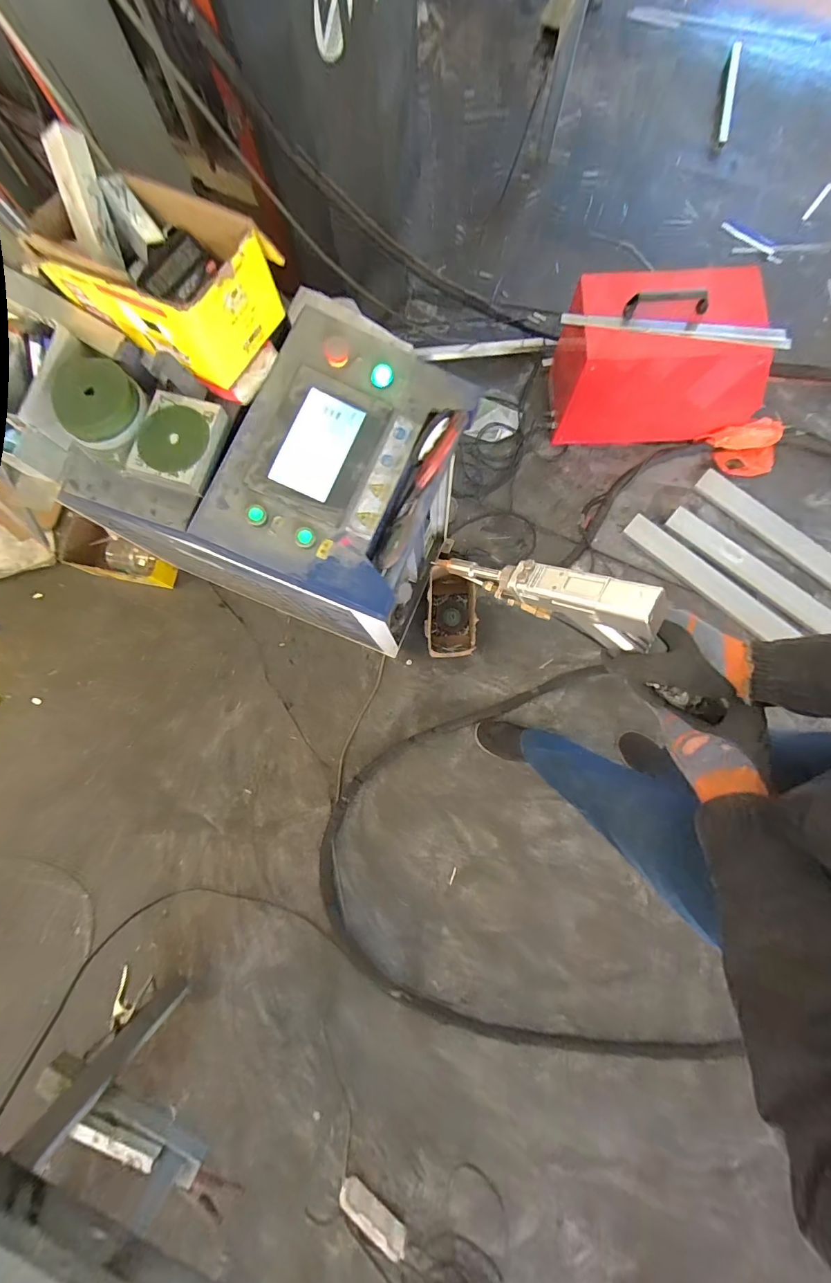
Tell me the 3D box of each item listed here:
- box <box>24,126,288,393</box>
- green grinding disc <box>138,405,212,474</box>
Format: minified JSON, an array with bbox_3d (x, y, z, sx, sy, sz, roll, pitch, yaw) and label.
[{"bbox_3d":[-0.352,-0.521,0.594,0.305,0.136,0.187,29,83,6],"label":"box"},{"bbox_3d":[-0.340,-0.285,0.606,0.095,0.012,0.096,0,81,2],"label":"green grinding disc"}]

